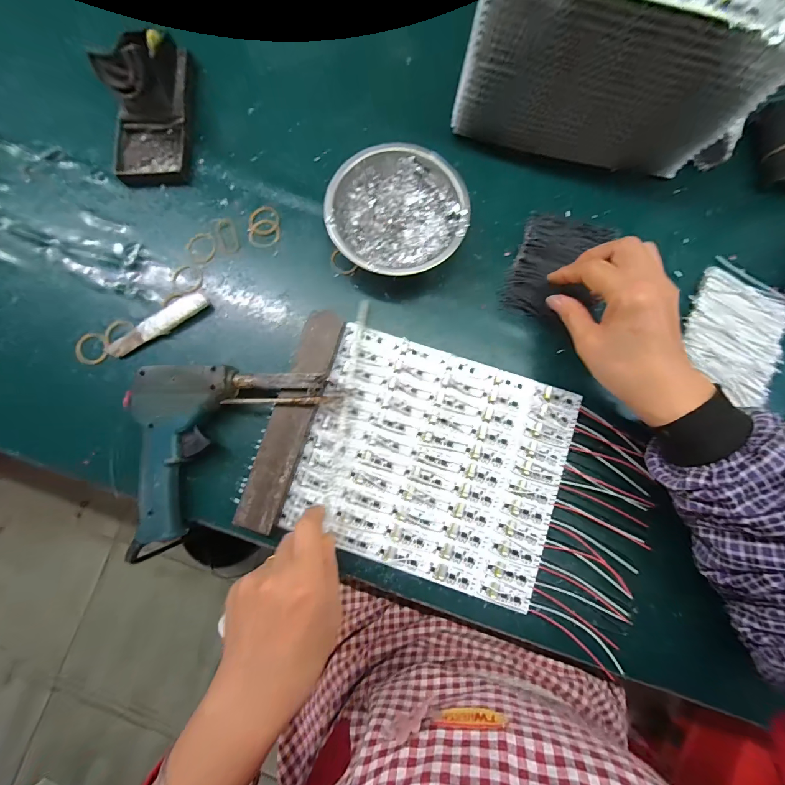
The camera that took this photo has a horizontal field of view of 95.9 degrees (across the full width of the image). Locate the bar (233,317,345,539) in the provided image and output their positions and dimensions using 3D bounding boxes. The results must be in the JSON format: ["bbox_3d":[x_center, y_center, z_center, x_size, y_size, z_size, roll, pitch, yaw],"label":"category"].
[{"bbox_3d":[-0.088,0.022,0.318,0.035,0.019,0.197,18,81,2],"label":"bar"}]

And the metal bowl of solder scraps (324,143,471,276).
[{"bbox_3d":[0.004,-0.164,0.337,0.125,0.044,0.119,0,81,-1],"label":"metal bowl of solder scraps"}]

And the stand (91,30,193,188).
[{"bbox_3d":[-0.244,-0.288,0.340,0.066,0.067,0.143,-3,81,-1],"label":"stand"}]

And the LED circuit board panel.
[{"bbox_3d":[0.037,0.060,0.320,0.226,0.010,0.192,19,81,2],"label":"LED circuit board panel"}]

